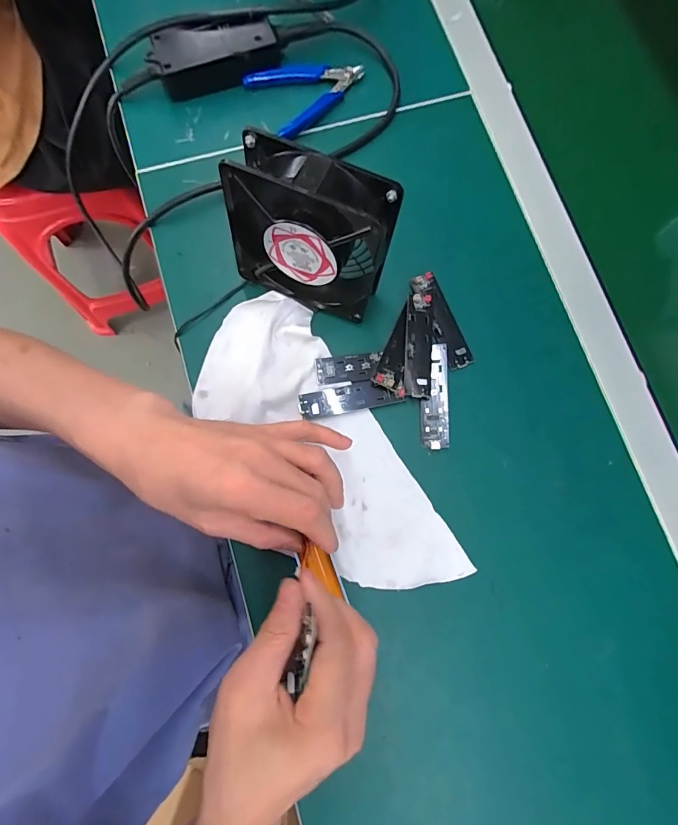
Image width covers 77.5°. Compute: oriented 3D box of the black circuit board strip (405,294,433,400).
[{"bbox_3d":[0.070,-0.057,0.370,0.023,0.011,0.092,4,79,0],"label":"black circuit board strip"}]

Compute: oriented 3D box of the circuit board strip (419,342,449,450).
[{"bbox_3d":[0.083,-0.015,0.366,0.023,0.007,0.091,3,79,0],"label":"circuit board strip"}]

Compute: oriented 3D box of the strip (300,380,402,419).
[{"bbox_3d":[0.009,-0.012,0.362,0.085,0.004,0.024,-12,80,-3],"label":"strip"}]

